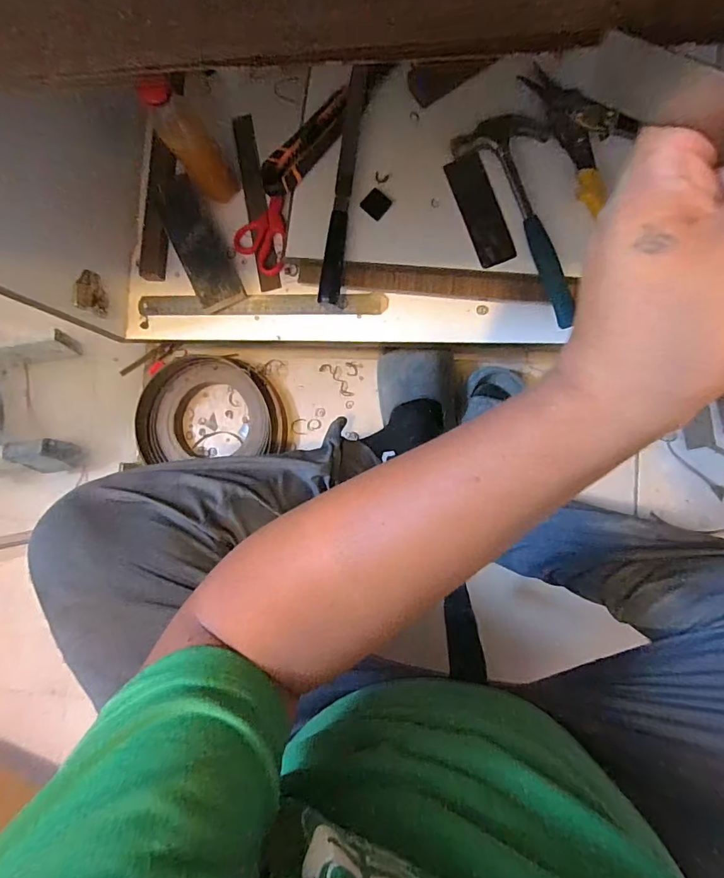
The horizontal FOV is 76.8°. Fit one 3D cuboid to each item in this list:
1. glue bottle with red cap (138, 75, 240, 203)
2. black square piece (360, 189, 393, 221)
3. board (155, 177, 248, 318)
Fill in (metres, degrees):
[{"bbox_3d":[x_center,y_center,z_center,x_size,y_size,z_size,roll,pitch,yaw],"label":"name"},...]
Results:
[{"bbox_3d":[-0.202,-0.345,0.523,0.052,0.163,0.053,-33,84,5],"label":"glue bottle with red cap"},{"bbox_3d":[0.017,-0.281,0.546,0.028,0.007,0.030,39,93,8],"label":"black square piece"},{"bbox_3d":[-0.215,-0.261,0.601,0.063,0.016,0.190,-24,87,-10],"label":"board"}]

